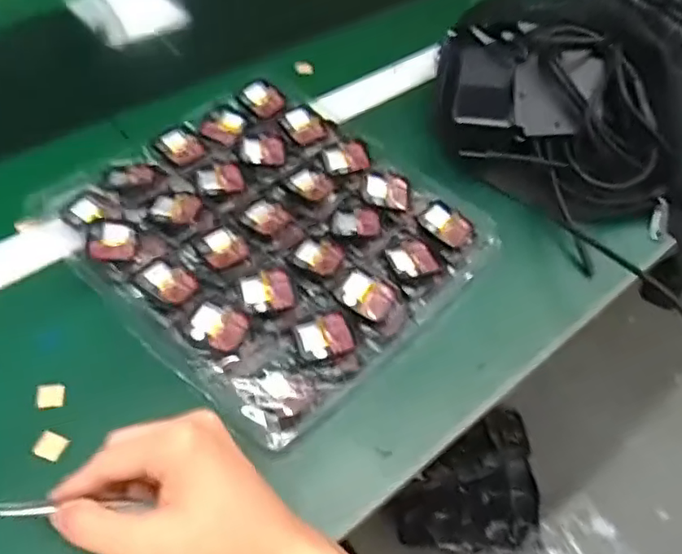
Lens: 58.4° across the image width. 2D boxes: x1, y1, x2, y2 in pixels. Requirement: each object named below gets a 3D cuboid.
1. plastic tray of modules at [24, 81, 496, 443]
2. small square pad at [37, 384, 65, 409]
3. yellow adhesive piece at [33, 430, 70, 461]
[{"bbox_3d":[-0.060,-0.042,0.497,0.254,0.027,0.285,-37,64,-27],"label":"plastic tray of modules"},{"bbox_3d":[-0.197,0.081,0.415,0.017,0.007,0.016,-7,55,-10],"label":"small square pad"},{"bbox_3d":[-0.188,0.109,0.395,0.018,0.004,0.016,17,54,8],"label":"yellow adhesive piece"}]

